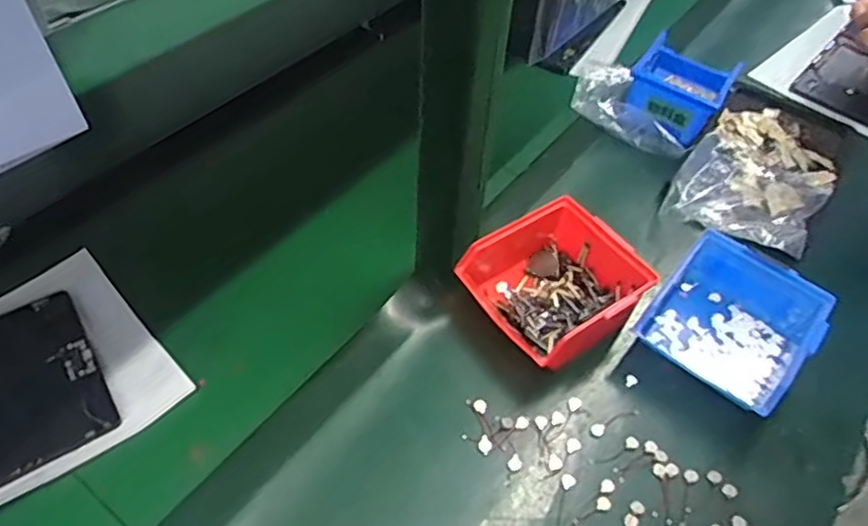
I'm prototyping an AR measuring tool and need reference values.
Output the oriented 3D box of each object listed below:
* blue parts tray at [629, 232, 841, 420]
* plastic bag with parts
[{"bbox_3d":[0.258,0.053,0.556,0.124,0.074,0.127,34,56,25],"label":"blue parts tray"},{"bbox_3d":[0.357,-0.105,0.687,0.143,0.041,0.271,30,55,23],"label":"plastic bag with parts"}]

